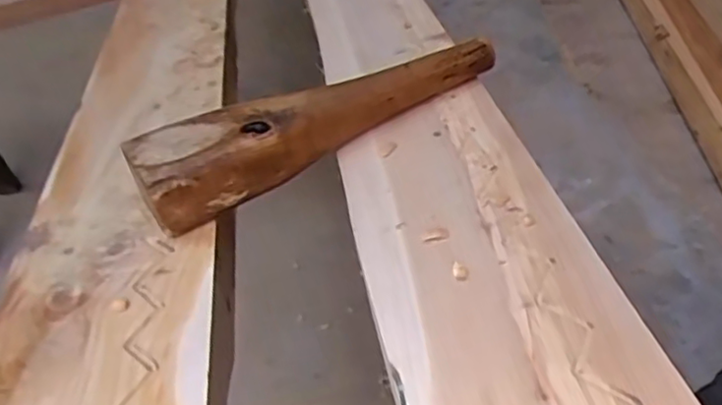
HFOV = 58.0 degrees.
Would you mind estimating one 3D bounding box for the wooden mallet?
[{"bbox_3d":[-0.022,-0.060,0.458,0.271,0.045,0.054,-26,44,-20],"label":"wooden mallet"}]

